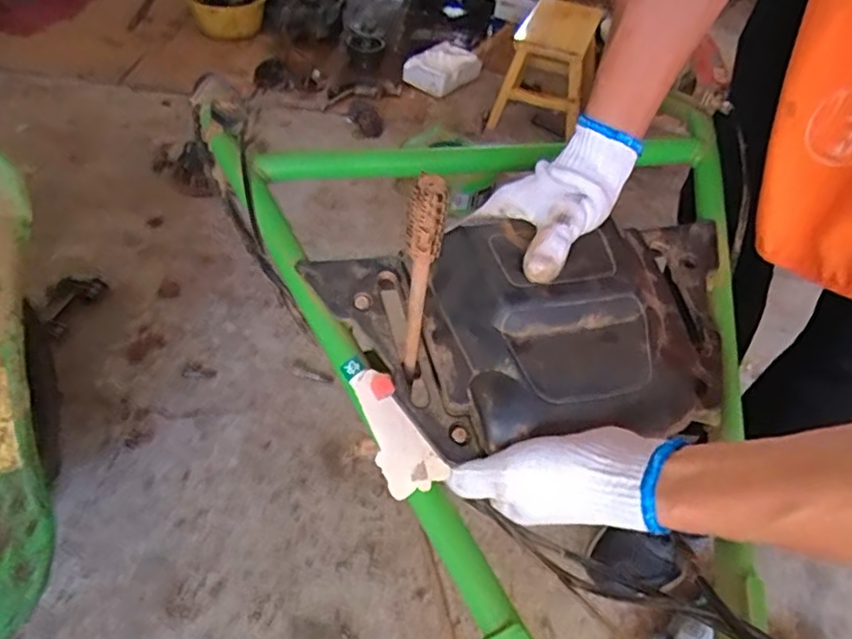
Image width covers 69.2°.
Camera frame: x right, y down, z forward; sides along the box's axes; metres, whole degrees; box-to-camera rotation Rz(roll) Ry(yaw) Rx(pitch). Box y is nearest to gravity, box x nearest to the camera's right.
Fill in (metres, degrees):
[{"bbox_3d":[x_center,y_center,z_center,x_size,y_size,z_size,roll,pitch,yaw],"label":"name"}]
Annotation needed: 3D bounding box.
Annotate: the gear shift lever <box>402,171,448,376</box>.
[{"bbox_3d":[-0.003,-0.025,0.377,0.020,0.149,0.025,5,46,-3],"label":"gear shift lever"}]

